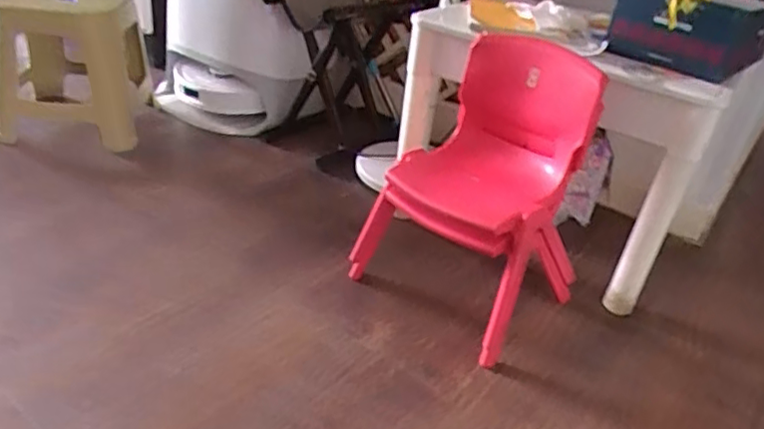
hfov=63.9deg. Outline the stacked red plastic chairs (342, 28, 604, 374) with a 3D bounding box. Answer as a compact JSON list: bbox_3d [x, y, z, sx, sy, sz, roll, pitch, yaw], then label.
[{"bbox_3d":[0.185,-0.060,1.079,0.347,0.490,0.340,27,35,31],"label":"stacked red plastic chairs"}]

